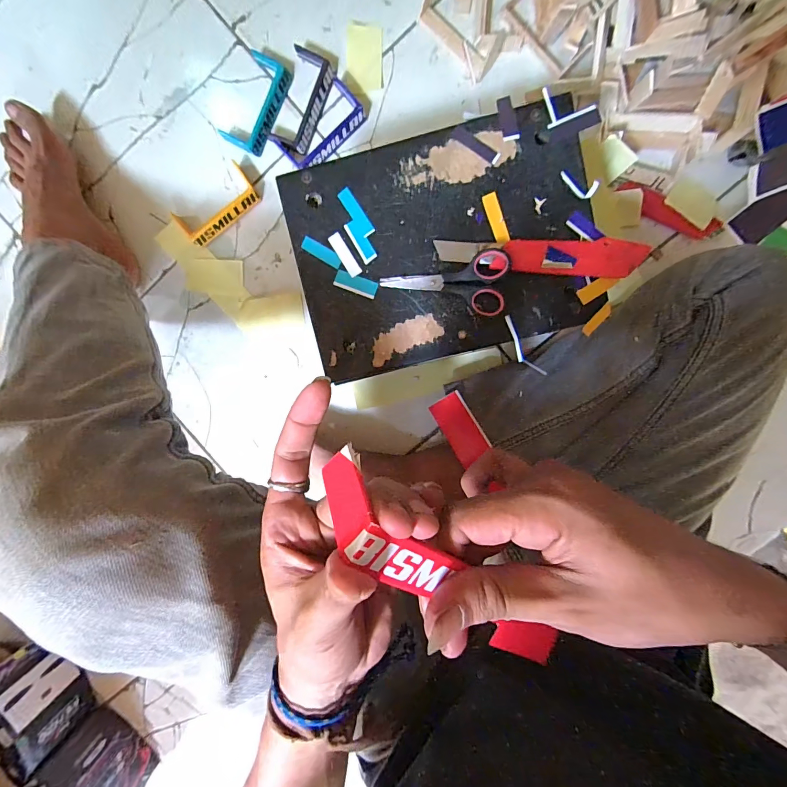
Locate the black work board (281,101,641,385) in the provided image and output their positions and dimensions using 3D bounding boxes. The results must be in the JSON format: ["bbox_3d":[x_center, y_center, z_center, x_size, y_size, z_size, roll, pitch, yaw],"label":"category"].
[{"bbox_3d":[0.050,-0.136,0.350,0.278,0.022,0.197,-13,95,3],"label":"black work board"}]

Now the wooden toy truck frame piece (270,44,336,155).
[{"bbox_3d":[-0.113,-0.360,0.466,0.052,0.019,0.110,24,96,1],"label":"wooden toy truck frame piece"}]

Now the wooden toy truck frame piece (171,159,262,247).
[{"bbox_3d":[-0.229,-0.241,0.492,0.110,0.012,0.054,-35,93,6],"label":"wooden toy truck frame piece"}]

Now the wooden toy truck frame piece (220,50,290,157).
[{"bbox_3d":[-0.171,-0.364,0.471,0.062,0.015,0.112,30,96,0],"label":"wooden toy truck frame piece"}]

